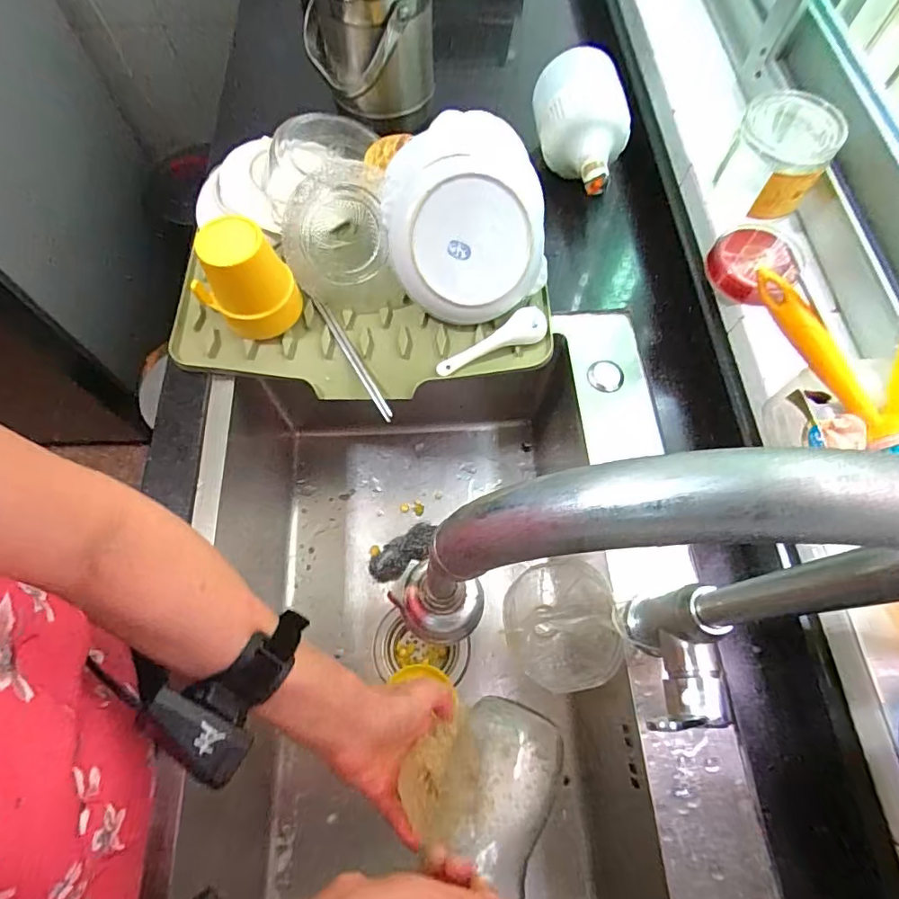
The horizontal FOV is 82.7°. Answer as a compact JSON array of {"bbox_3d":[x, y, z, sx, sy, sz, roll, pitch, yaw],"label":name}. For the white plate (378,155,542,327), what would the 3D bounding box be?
[{"bbox_3d":[0.019,-0.205,0.508,0.150,0.025,0.152,-2,110,-5],"label":"white plate"}]

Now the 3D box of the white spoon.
[{"bbox_3d":[0.044,-0.111,0.536,0.123,0.017,0.033,-26,69,2],"label":"white spoon"}]

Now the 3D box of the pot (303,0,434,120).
[{"bbox_3d":[-0.095,-0.498,0.587,0.142,0.177,0.152,0,66,-1],"label":"pot"}]

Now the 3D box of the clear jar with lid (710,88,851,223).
[{"bbox_3d":[0.298,-0.257,0.466,0.069,0.096,0.062,-2,67,-2],"label":"clear jar with lid"}]

